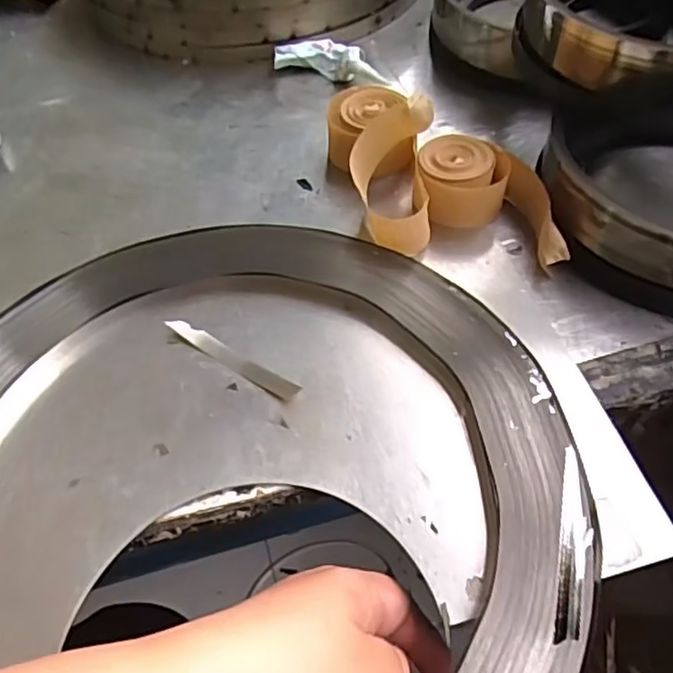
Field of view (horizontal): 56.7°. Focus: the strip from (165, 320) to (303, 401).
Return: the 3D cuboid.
[{"bbox_3d":[-0.055,0.011,0.324,0.080,0.004,0.010,29,63,18],"label":"strip"}]

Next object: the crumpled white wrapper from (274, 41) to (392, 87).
[{"bbox_3d":[-0.001,-0.210,0.479,0.093,0.018,0.032,16,57,14],"label":"crumpled white wrapper"}]

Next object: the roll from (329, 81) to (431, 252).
[{"bbox_3d":[0.030,-0.108,0.377,0.055,0.051,0.122,-10,55,-4],"label":"roll"}]

